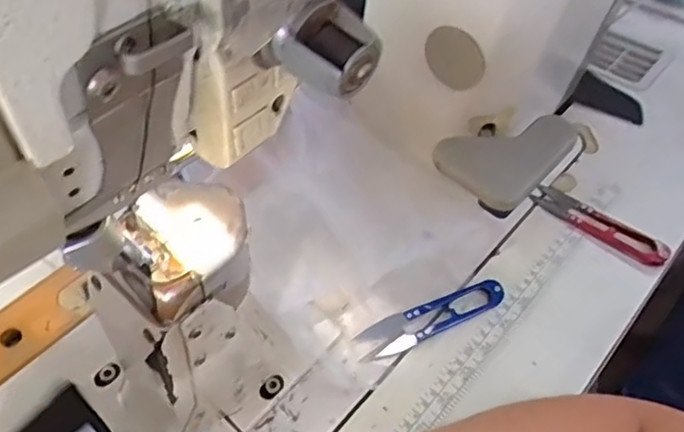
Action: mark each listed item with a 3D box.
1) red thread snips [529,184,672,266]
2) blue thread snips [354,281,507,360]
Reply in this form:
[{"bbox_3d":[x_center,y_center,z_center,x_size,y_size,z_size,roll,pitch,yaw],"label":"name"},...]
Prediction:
[{"bbox_3d":[0.215,0.004,0.516,0.029,0.012,0.118,-36,57,-25],"label":"red thread snips"},{"bbox_3d":[0.068,0.074,0.458,0.117,0.012,0.029,-20,52,-14],"label":"blue thread snips"}]

